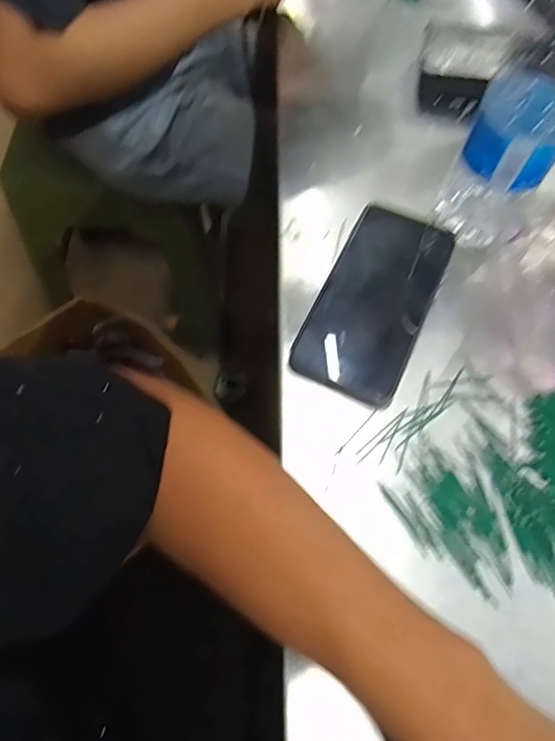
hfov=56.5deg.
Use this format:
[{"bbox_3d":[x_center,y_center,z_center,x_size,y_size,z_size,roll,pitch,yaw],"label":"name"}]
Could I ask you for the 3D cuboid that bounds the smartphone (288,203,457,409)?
[{"bbox_3d":[0.074,-0.053,0.388,0.078,0.014,0.157,24,66,9],"label":"smartphone"}]

